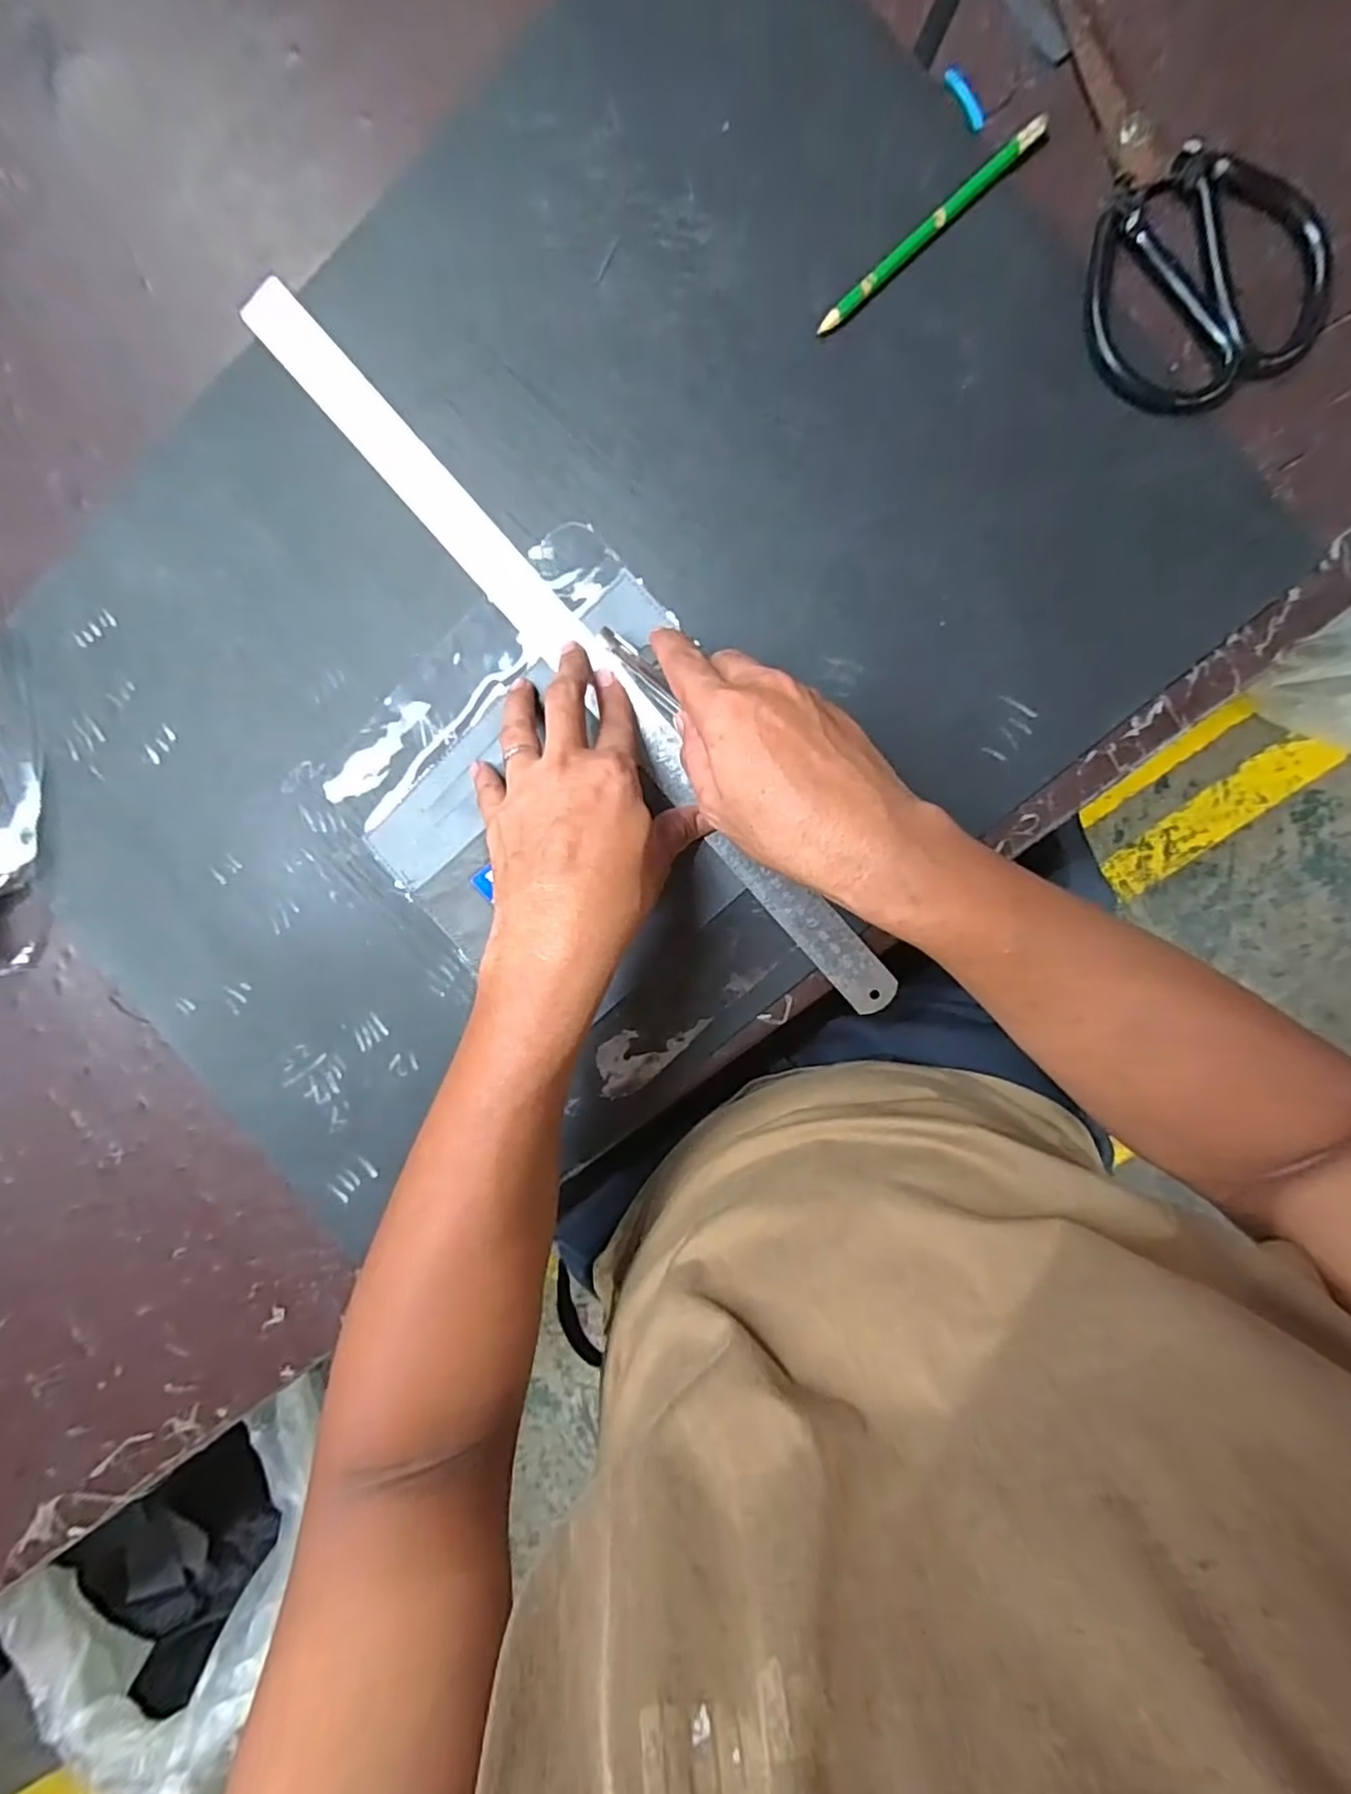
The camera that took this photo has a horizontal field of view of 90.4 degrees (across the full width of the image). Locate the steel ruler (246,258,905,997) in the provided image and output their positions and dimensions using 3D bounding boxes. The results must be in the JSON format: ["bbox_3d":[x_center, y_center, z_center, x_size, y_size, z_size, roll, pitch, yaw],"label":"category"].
[{"bbox_3d":[-0.055,-0.137,0.380,0.034,0.004,0.520,-41,91,3],"label":"steel ruler"}]

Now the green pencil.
[{"bbox_3d":[0.128,-0.338,0.340,0.136,0.006,0.010,-39,91,8],"label":"green pencil"}]

